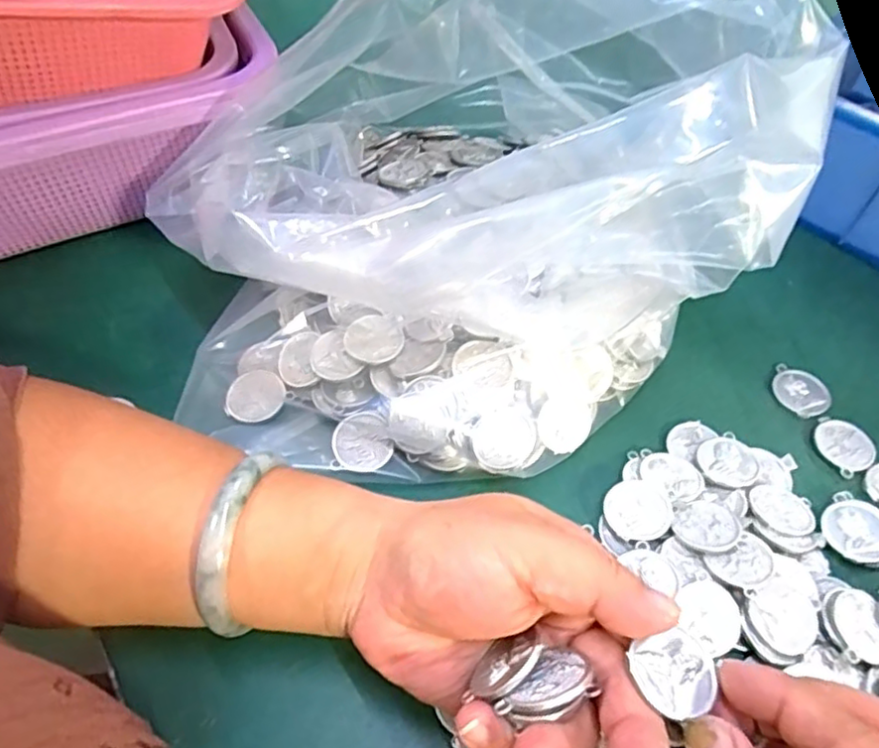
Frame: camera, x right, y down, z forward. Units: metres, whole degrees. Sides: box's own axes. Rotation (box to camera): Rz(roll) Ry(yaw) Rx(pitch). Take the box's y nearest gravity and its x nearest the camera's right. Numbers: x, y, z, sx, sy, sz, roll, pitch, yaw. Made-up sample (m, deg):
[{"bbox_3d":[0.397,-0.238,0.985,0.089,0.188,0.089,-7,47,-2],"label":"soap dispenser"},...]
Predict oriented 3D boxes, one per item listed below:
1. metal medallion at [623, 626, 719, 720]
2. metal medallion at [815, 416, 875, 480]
[{"bbox_3d":[0.075,0.093,0.205,0.025,0.005,0.023,-17,57,-15],"label":"metal medallion"},{"bbox_3d":[0.208,0.035,0.337,0.029,0.004,0.030,-23,59,-18],"label":"metal medallion"}]

